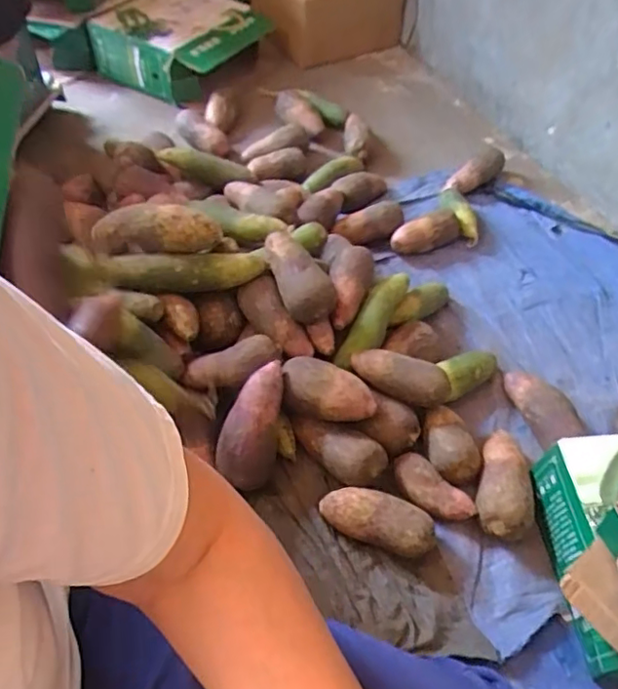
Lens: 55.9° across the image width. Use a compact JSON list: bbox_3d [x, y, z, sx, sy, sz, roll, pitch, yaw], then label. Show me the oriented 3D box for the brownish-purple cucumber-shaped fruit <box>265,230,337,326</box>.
[{"bbox_3d":[-0.020,-0.111,0.925,0.078,0.063,0.161,-29,69,-1],"label":"brownish-purple cucumber-shaped fruit"}]

